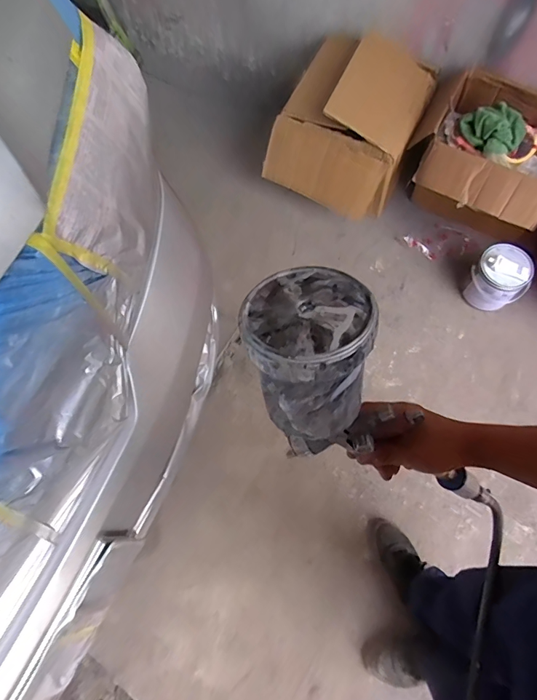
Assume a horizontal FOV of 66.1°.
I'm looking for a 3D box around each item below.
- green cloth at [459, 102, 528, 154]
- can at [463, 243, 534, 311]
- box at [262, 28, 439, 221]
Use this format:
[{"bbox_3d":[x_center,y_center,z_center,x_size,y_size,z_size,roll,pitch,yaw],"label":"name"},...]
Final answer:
[{"bbox_3d":[0.661,-0.650,1.210,0.152,0.083,0.152,-28,69,-9],"label":"green cloth"},{"bbox_3d":[0.741,-0.235,1.340,0.162,0.172,0.169,-1,68,2],"label":"can"},{"bbox_3d":[0.277,-0.768,1.440,0.443,0.376,0.428,21,70,11],"label":"box"}]

